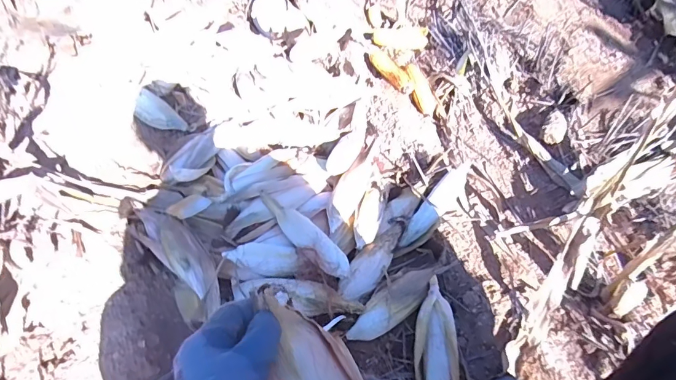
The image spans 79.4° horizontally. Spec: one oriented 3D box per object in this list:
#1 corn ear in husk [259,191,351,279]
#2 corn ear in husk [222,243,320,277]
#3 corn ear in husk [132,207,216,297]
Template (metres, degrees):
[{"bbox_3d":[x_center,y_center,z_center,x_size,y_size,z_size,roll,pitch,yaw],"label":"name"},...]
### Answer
[{"bbox_3d":[-0.069,0.086,0.810,0.234,0.045,0.055,39,65,25],"label":"corn ear in husk"},{"bbox_3d":[-0.127,0.133,0.786,0.170,0.047,0.054,6,57,-10],"label":"corn ear in husk"},{"bbox_3d":[-0.323,0.102,0.795,0.261,0.050,0.075,33,62,25],"label":"corn ear in husk"}]

